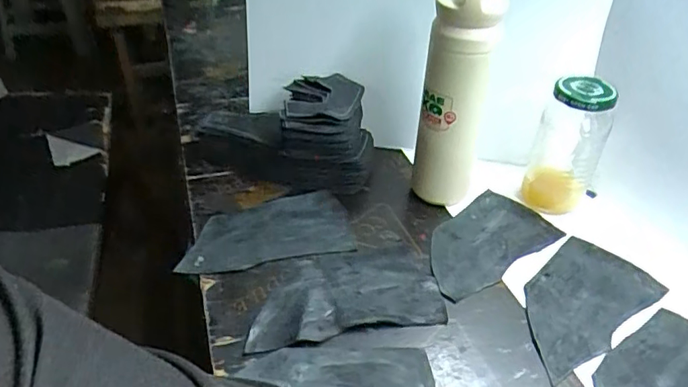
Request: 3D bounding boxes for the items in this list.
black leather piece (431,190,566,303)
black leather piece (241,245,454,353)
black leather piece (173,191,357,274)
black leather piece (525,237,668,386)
[{"bbox_3d":[0.140,0.049,0.543,0.154,0.007,0.086,-26,51,-29],"label":"black leather piece"},{"bbox_3d":[-0.001,0.087,0.481,0.167,0.006,0.098,-7,40,-8],"label":"black leather piece"},{"bbox_3d":[-0.079,0.039,0.551,0.166,0.009,0.091,-7,39,-12],"label":"black leather piece"},{"bbox_3d":[0.214,0.097,0.487,0.163,0.005,0.088,-27,46,-29],"label":"black leather piece"}]

